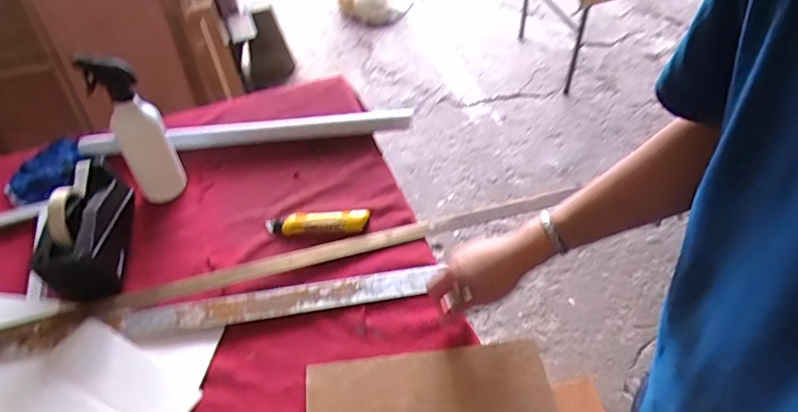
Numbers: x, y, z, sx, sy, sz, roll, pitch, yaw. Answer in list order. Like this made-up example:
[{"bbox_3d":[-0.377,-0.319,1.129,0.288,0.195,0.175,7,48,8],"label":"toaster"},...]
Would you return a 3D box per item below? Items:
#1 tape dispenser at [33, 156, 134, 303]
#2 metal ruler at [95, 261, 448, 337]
[{"bbox_3d":[-0.434,0.017,0.720,0.080,0.092,0.210,-5,47,-1],"label":"tape dispenser"},{"bbox_3d":[-0.164,0.126,0.670,0.409,0.009,0.045,-9,52,-6],"label":"metal ruler"}]

